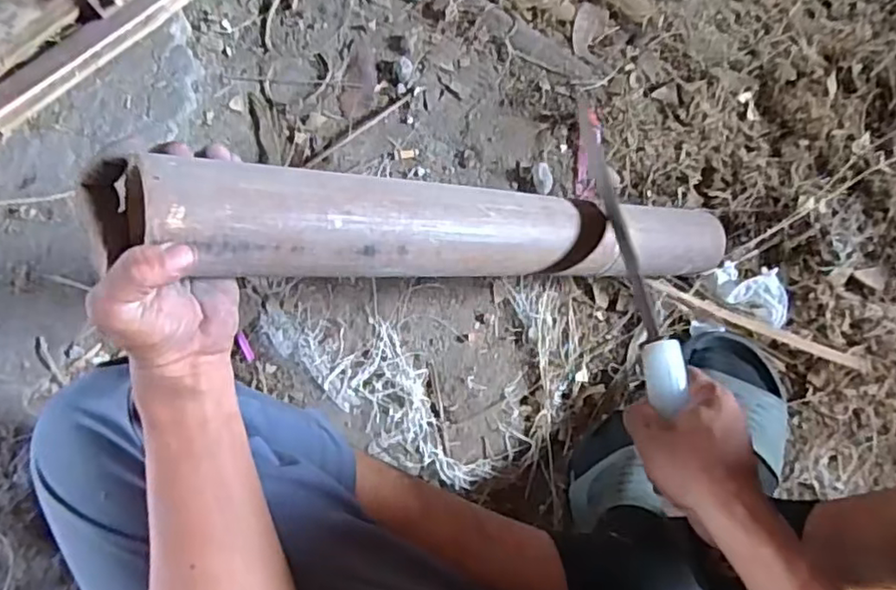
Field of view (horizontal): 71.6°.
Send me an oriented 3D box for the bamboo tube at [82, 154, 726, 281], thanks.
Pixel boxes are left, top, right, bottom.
[{"bbox_3d":[0.038,-0.047,0.532,0.589,0.072,0.072,-1,81,-35],"label":"bamboo tube"}]

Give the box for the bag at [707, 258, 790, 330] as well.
[{"bbox_3d":[0.344,-0.003,0.706,0.077,0.022,0.068,8,83,1],"label":"bag"}]

